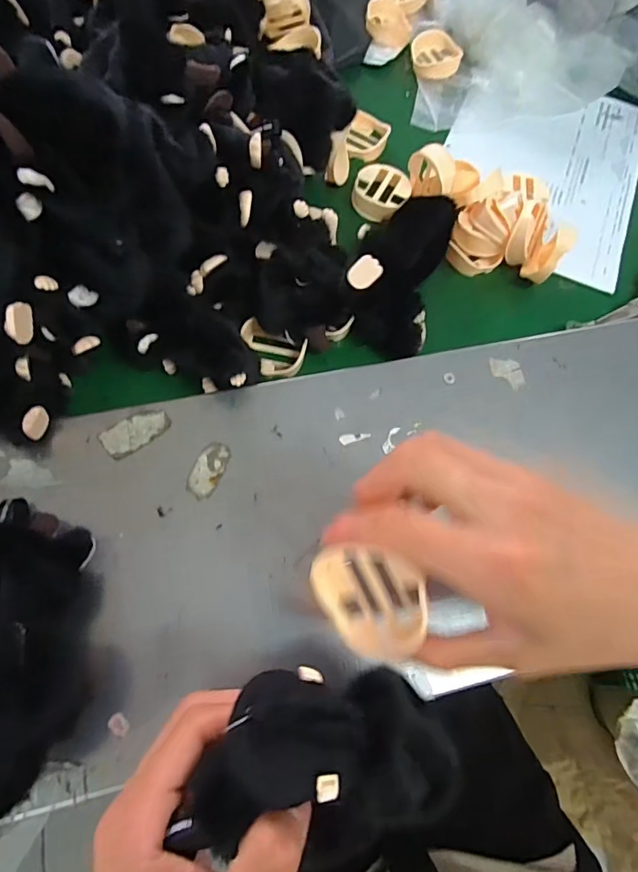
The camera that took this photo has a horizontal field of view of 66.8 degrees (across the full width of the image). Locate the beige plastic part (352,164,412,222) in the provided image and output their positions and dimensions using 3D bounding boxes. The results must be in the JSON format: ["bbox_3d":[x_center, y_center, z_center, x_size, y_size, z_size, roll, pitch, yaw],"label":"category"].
[{"bbox_3d":[0.061,-0.239,0.475,0.052,0.021,0.058,26,69,5],"label":"beige plastic part"}]

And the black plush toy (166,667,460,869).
[{"bbox_3d":[0.004,0.137,0.210,0.118,0.064,0.062,-1,62,-4],"label":"black plush toy"}]

